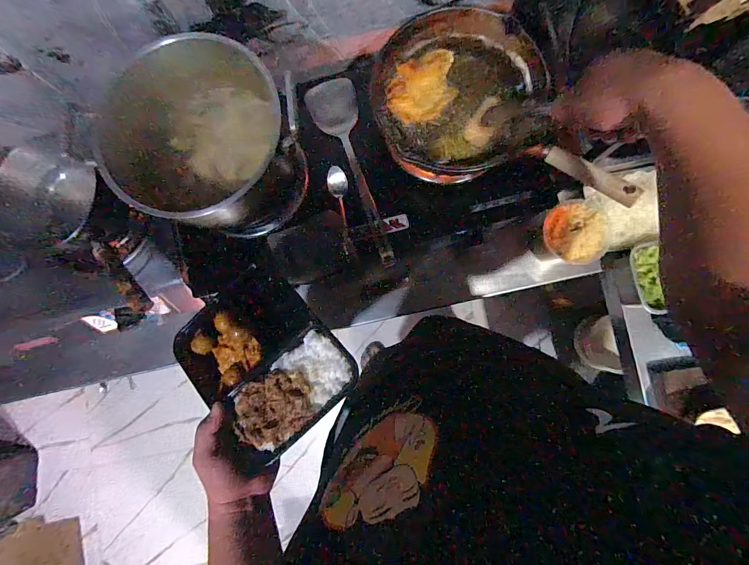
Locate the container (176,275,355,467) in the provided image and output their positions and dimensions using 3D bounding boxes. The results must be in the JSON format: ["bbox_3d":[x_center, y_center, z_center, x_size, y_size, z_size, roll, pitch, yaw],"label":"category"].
[{"bbox_3d":[-0.146,0.099,0.453,0.177,0.032,0.213,-45,82,0],"label":"container"}]

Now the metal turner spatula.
[{"bbox_3d":[-0.036,-0.207,0.680,0.089,0.024,0.365,-17,96,4],"label":"metal turner spatula"}]

